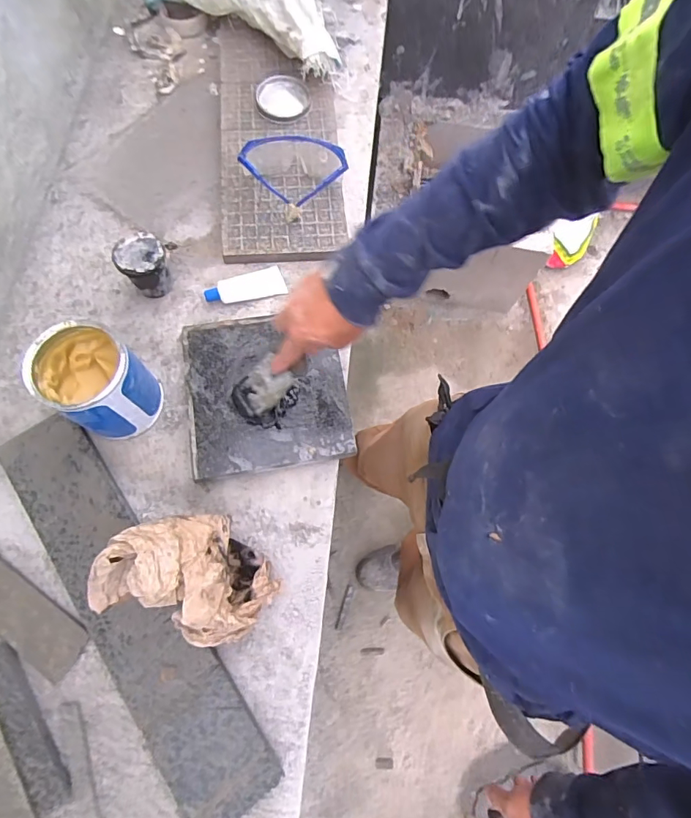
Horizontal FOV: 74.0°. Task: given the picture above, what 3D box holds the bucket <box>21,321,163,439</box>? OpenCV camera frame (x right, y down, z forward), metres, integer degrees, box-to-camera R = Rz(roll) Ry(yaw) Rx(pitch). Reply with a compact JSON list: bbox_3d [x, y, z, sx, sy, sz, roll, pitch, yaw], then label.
[{"bbox_3d":[-0.281,-0.029,0.524,0.097,0.108,0.092,1,74,-3],"label":"bucket"}]

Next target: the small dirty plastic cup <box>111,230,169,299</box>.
[{"bbox_3d":[-0.265,-0.188,0.613,0.060,0.064,0.062,1,74,-3],"label":"small dirty plastic cup"}]

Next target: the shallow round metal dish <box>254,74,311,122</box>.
[{"bbox_3d":[-0.101,-0.498,0.732,0.084,0.014,0.093,0,74,-3],"label":"shallow round metal dish"}]

